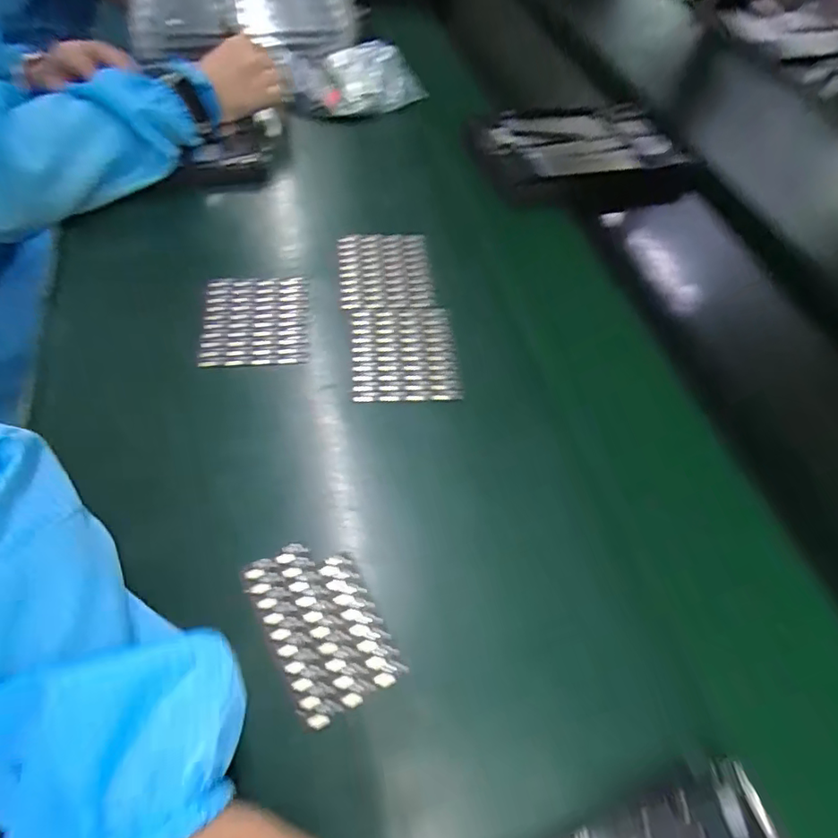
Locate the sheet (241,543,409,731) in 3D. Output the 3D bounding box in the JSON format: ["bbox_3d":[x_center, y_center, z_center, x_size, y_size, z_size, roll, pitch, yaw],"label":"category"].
[{"bbox_3d":[-0.058,0.120,0.323,0.062,0.010,0.100,-23,62,-23],"label":"sheet"}]

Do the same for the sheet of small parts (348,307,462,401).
[{"bbox_3d":[-0.013,-0.060,0.455,0.084,0.010,0.107,0,56,-8],"label":"sheet of small parts"}]

